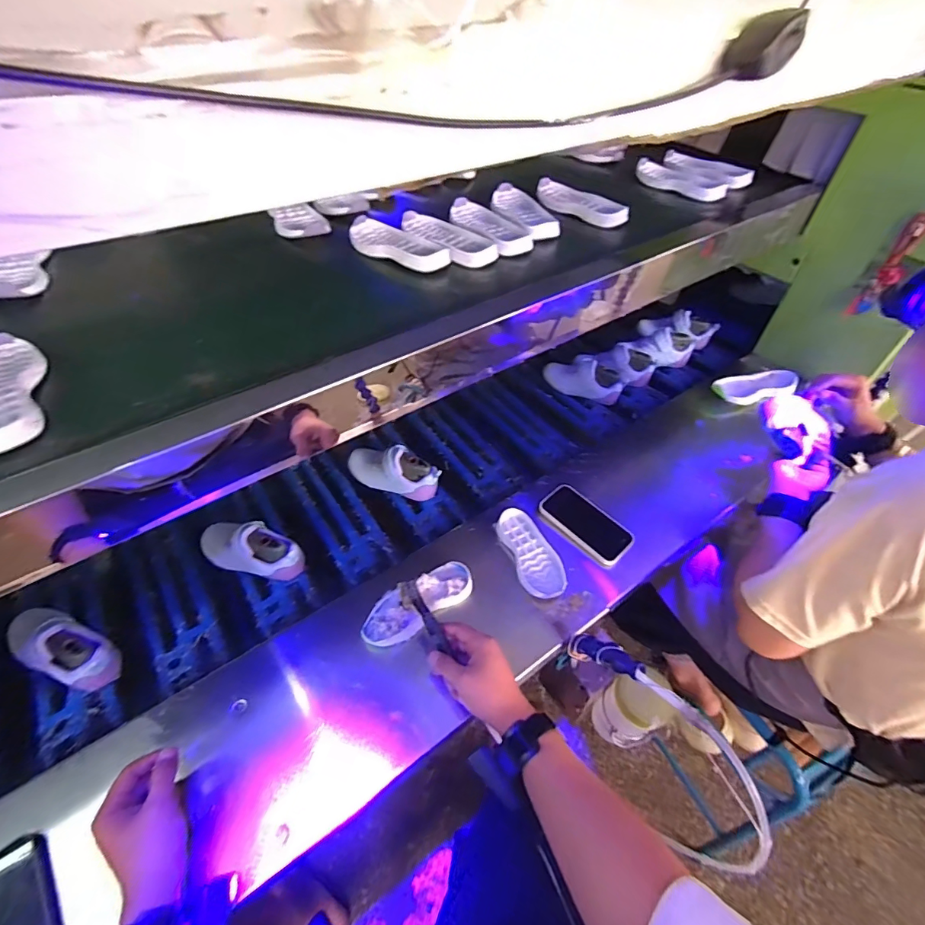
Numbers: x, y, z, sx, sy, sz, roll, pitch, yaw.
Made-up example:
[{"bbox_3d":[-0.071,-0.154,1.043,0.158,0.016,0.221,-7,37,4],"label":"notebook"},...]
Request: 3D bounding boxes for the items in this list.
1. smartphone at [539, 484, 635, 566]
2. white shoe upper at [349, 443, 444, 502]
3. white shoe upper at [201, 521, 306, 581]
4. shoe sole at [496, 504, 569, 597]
[{"bbox_3d":[0.210,0.101,0.776,0.081,0.016,0.157,-40,57,-19],"label":"smartphone"},{"bbox_3d":[-0.130,0.013,0.854,0.186,0.090,0.064,12,52,21],"label":"white shoe upper"},{"bbox_3d":[-0.345,0.137,0.733,0.174,0.069,0.065,12,53,6],"label":"white shoe upper"},{"bbox_3d":[0.109,0.142,0.732,0.070,0.021,0.161,-15,55,-14],"label":"shoe sole"}]

